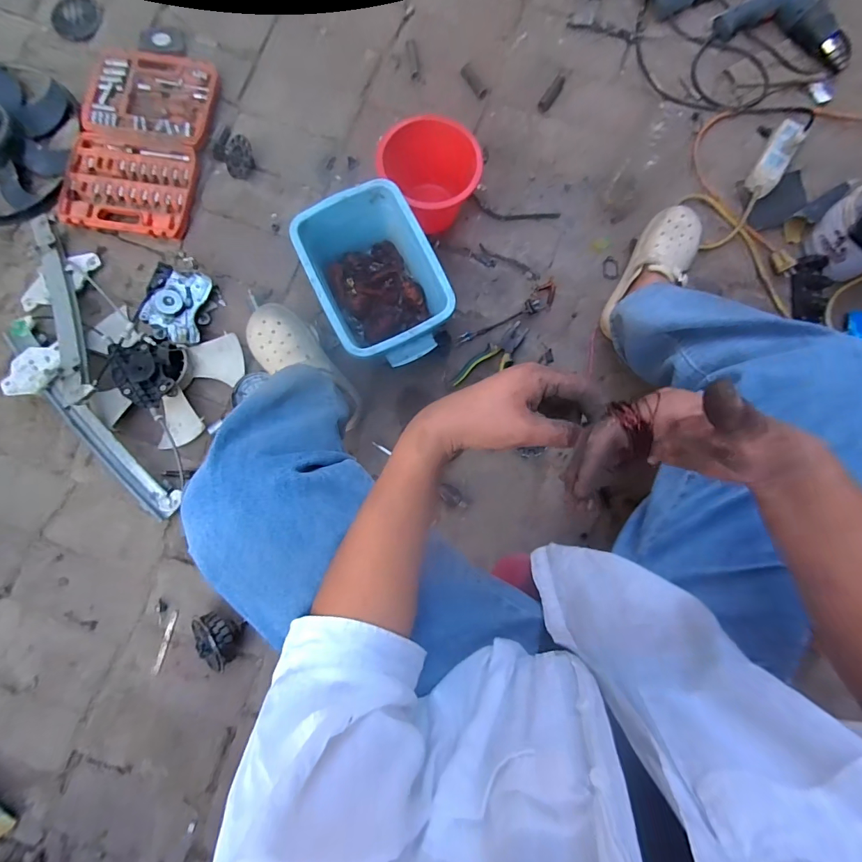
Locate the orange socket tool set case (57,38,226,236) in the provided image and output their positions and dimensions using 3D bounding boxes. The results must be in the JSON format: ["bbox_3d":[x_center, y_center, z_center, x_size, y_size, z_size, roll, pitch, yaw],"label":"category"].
[{"bbox_3d":[-0.584,-0.589,0.852,0.247,0.029,0.394,7,83,-1],"label":"orange socket tool set case"}]

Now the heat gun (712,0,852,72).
[{"bbox_3d":[0.756,-0.847,0.875,0.275,0.065,0.181,43,84,3],"label":"heat gun"}]

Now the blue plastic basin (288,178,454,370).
[{"bbox_3d":[-0.094,-0.250,0.752,0.195,0.162,0.285,-26,85,-4],"label":"blue plastic basin"}]

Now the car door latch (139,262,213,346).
[{"bbox_3d":[-0.475,-0.236,0.785,0.096,0.040,0.138,18,75,-28],"label":"car door latch"}]

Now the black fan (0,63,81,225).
[{"bbox_3d":[-0.873,-0.586,0.822,0.312,0.056,0.324,0,84,-1],"label":"black fan"}]

